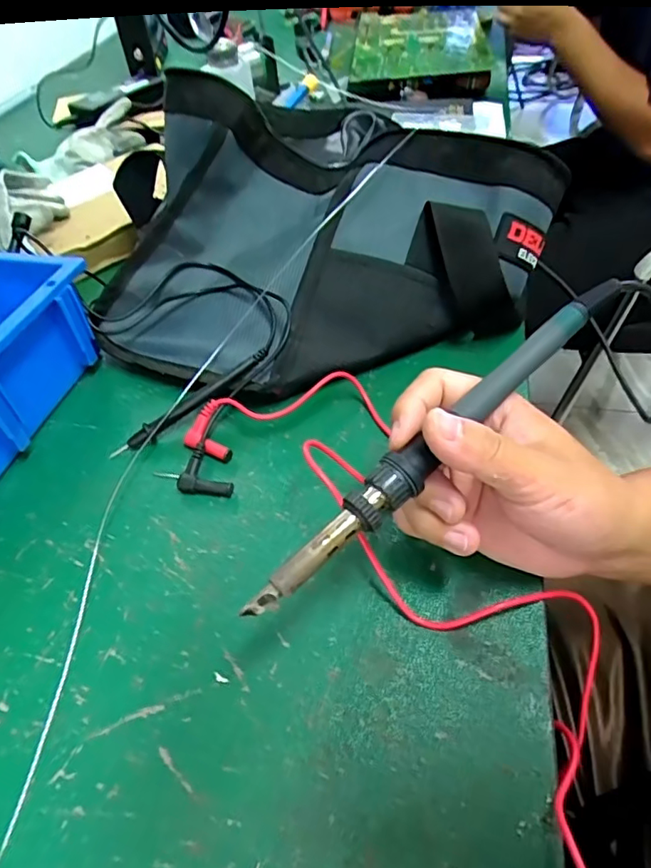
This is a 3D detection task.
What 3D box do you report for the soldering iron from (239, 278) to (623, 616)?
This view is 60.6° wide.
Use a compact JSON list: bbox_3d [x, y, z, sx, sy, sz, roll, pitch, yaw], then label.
[{"bbox_3d":[0.058,-0.002,0.255,0.235,0.016,0.017,-40,55,-15],"label":"soldering iron"}]

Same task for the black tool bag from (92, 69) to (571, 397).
[{"bbox_3d":[-0.012,-0.136,0.414,0.304,0.131,0.225,19,51,21],"label":"black tool bag"}]

